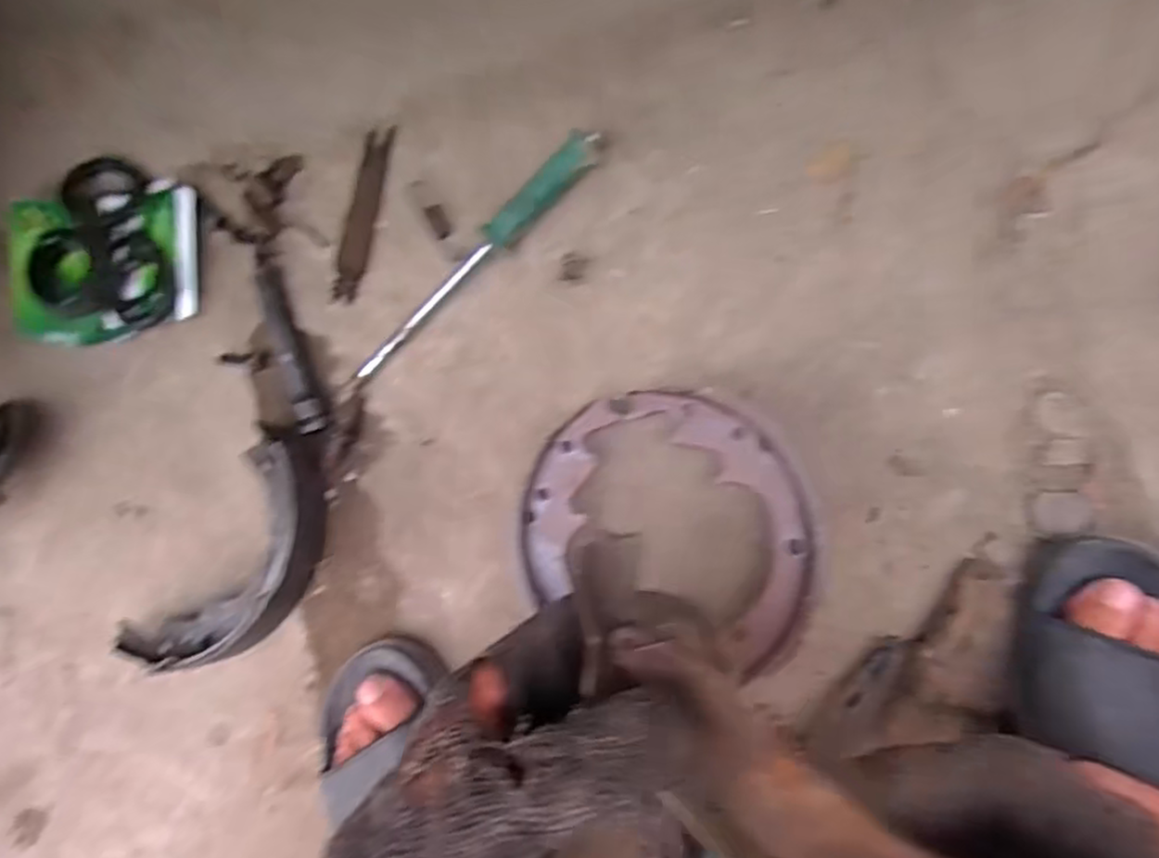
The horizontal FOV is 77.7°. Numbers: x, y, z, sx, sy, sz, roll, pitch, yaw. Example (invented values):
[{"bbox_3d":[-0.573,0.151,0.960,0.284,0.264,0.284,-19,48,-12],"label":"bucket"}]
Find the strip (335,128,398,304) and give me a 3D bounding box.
[{"bbox_3d":[-0.167,-0.167,0.553,0.024,0.005,0.135,15,90,9],"label":"strip"}]

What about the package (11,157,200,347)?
[{"bbox_3d":[-0.378,-0.141,0.569,0.141,0.027,0.140,-9,87,8],"label":"package"}]

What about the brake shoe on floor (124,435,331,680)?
[{"bbox_3d":[-0.256,0.103,0.535,0.094,0.047,0.211,37,94,8],"label":"brake shoe on floor"}]

